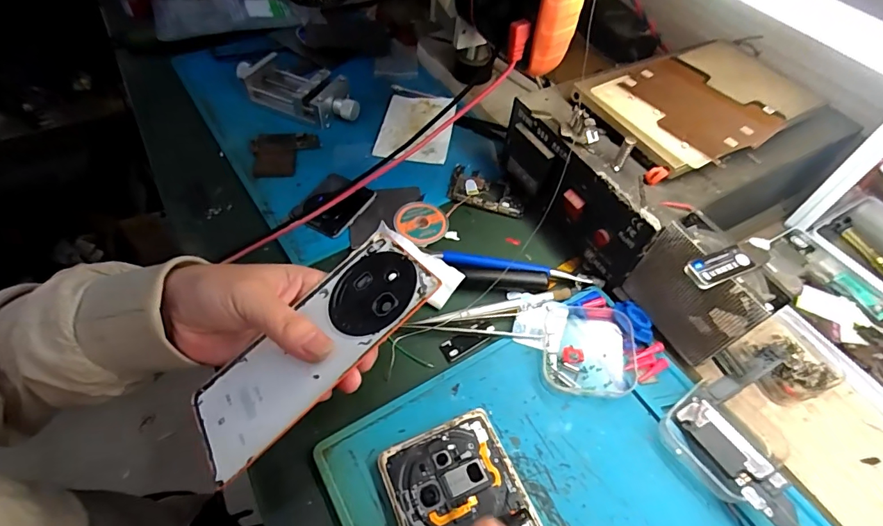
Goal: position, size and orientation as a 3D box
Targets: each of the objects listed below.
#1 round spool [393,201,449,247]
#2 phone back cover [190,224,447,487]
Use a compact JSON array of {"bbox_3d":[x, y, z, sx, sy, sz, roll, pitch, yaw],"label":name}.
[{"bbox_3d":[-0.017,-0.033,0.386,0.041,0.018,0.044,18,54,9],"label":"round spool"},{"bbox_3d":[-0.077,0.049,0.270,0.157,0.005,0.070,-42,47,-10],"label":"phone back cover"}]

